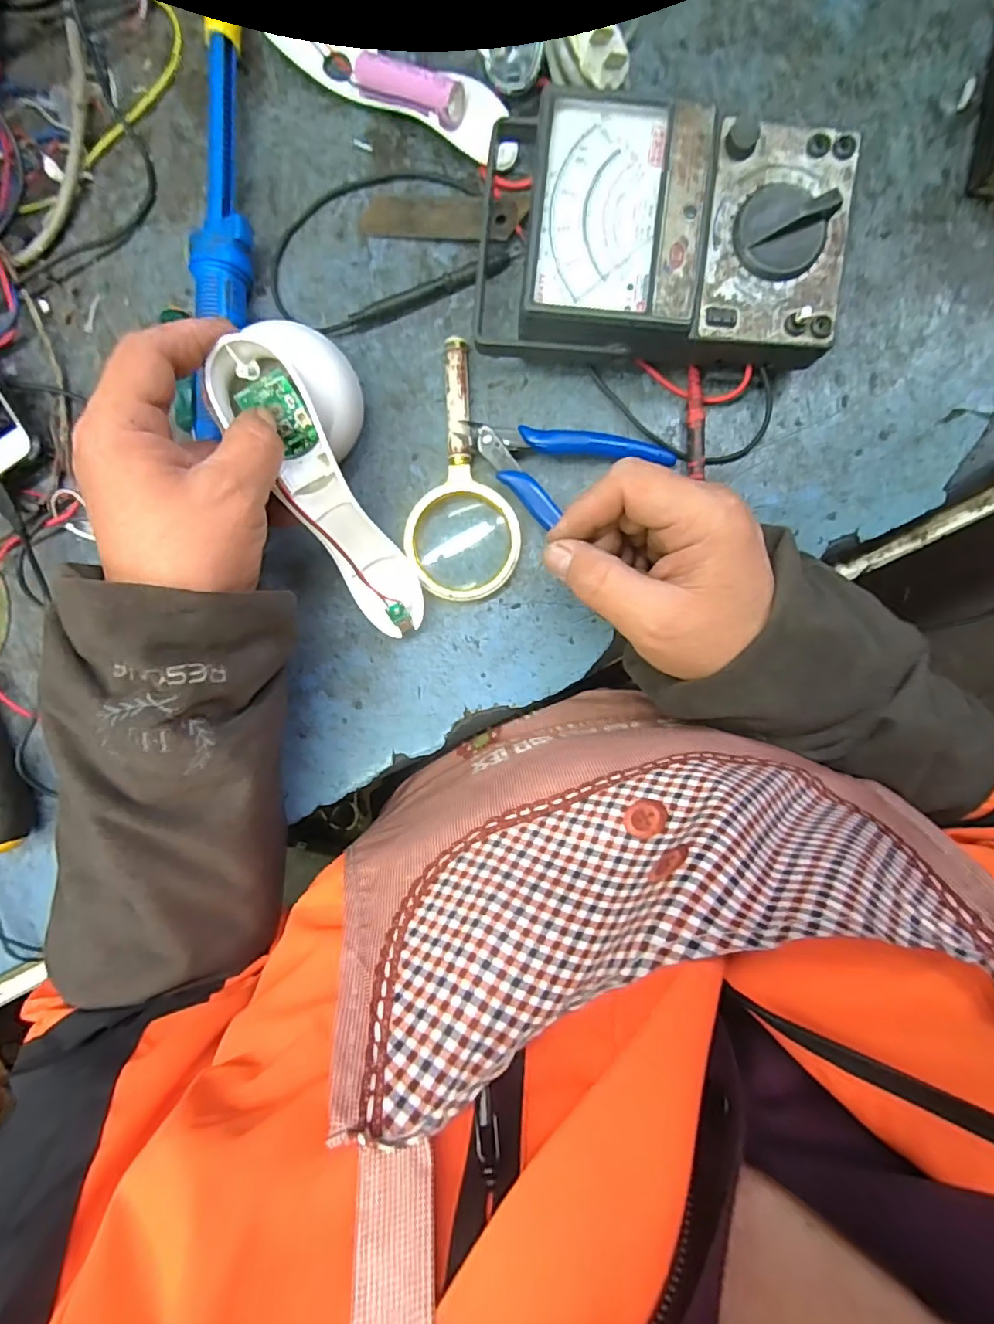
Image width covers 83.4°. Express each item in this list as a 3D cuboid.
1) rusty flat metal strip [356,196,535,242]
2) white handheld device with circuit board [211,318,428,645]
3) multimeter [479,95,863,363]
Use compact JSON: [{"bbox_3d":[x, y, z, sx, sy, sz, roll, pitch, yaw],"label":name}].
[{"bbox_3d":[-0.031,-0.264,0.331,0.097,0.010,0.024,8,92,3],"label":"rusty flat metal strip"},{"bbox_3d":[-0.088,-0.092,0.305,0.059,0.050,0.163,-21,112,4],"label":"white handheld device with circuit board"},{"bbox_3d":[0.085,-0.224,0.302,0.189,0.053,0.119,7,92,3],"label":"multimeter"}]

